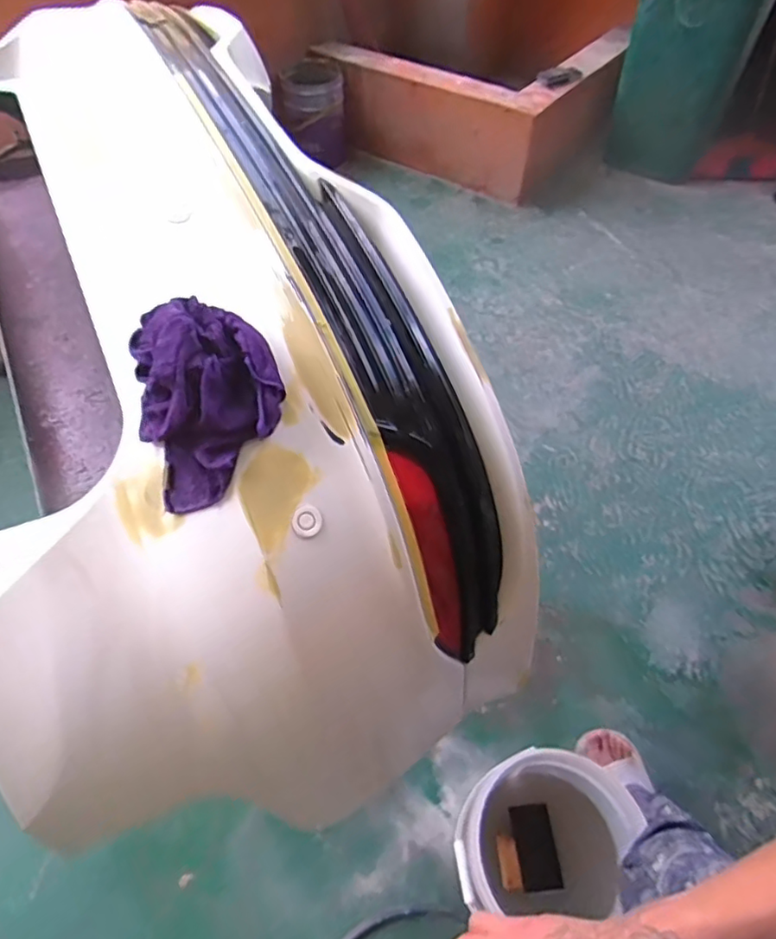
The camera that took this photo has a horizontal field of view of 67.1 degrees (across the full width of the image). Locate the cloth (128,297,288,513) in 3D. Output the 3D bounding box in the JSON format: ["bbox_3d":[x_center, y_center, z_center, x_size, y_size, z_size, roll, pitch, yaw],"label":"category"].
[{"bbox_3d":[-0.182,-0.076,0.591,0.140,0.123,0.183,-20,56,-15],"label":"cloth"}]

